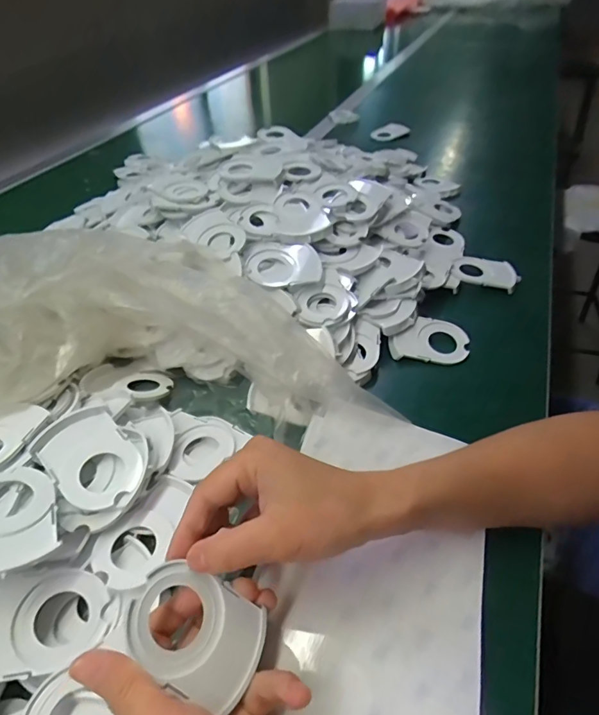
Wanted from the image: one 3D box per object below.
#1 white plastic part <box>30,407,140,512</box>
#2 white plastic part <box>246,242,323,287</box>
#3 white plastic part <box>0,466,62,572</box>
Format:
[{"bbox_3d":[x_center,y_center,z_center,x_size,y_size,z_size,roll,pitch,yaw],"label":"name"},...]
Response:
[{"bbox_3d":[-0.151,0.072,0.315,0.080,0.014,0.054,32,54,30],"label":"white plastic part"},{"bbox_3d":[-0.015,-0.095,0.451,0.074,0.018,0.059,5,45,8],"label":"white plastic part"},{"bbox_3d":[-0.186,0.100,0.275,0.054,0.006,0.075,-1,36,-33],"label":"white plastic part"}]

